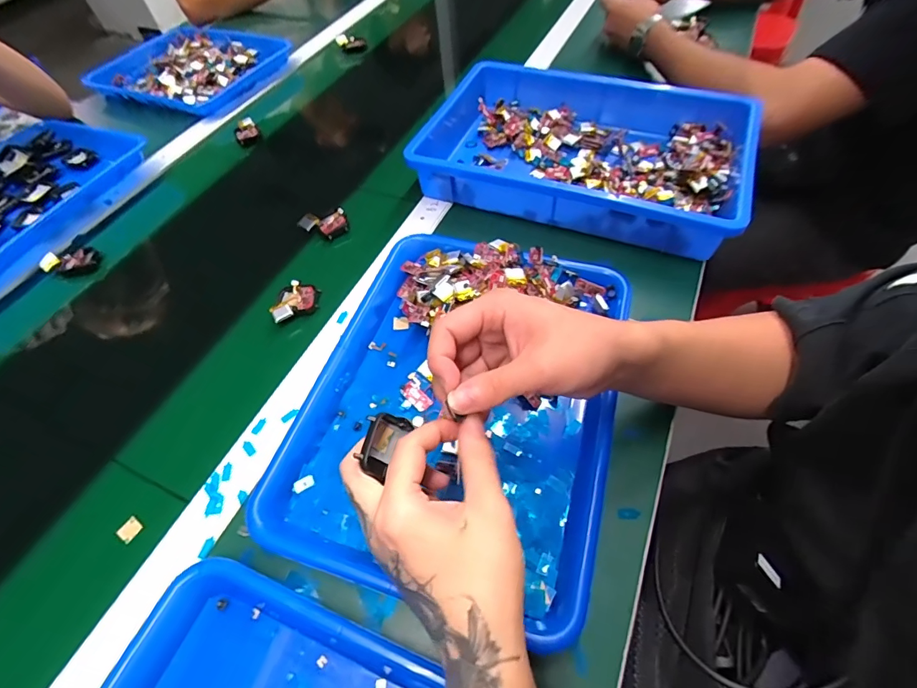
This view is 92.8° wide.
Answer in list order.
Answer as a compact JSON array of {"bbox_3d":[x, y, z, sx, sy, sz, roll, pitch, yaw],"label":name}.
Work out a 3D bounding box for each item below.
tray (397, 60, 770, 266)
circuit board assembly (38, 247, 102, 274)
[{"bbox_3d":[0.138,-0.250,0.557,0.400,0.065,0.250,18,59,15],"label":"tray"},{"bbox_3d":[-0.477,-0.104,0.537,0.063,0.017,0.038,-9,56,-2],"label":"circuit board assembly"}]

